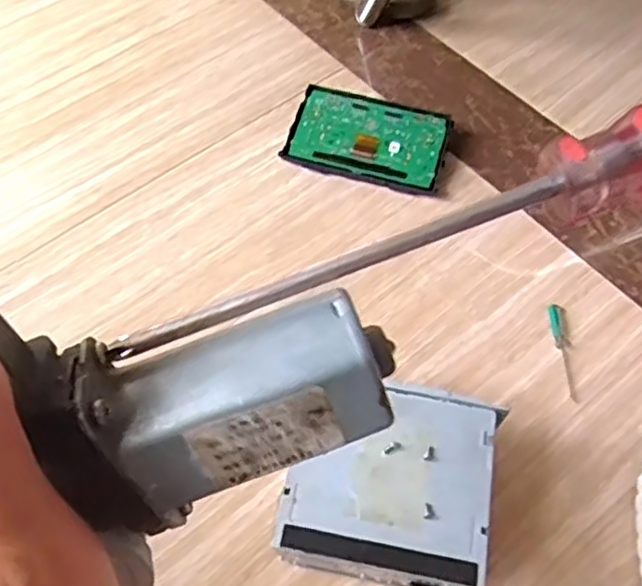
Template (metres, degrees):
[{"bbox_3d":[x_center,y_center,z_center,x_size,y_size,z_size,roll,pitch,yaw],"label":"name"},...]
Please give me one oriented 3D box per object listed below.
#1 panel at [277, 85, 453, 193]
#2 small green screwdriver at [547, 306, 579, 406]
[{"bbox_3d":[0.062,-0.199,0.861,0.198,0.019,0.109,15,80,10],"label":"panel"},{"bbox_3d":[0.272,0.065,0.742,0.017,0.012,0.111,-3,63,-2],"label":"small green screwdriver"}]

